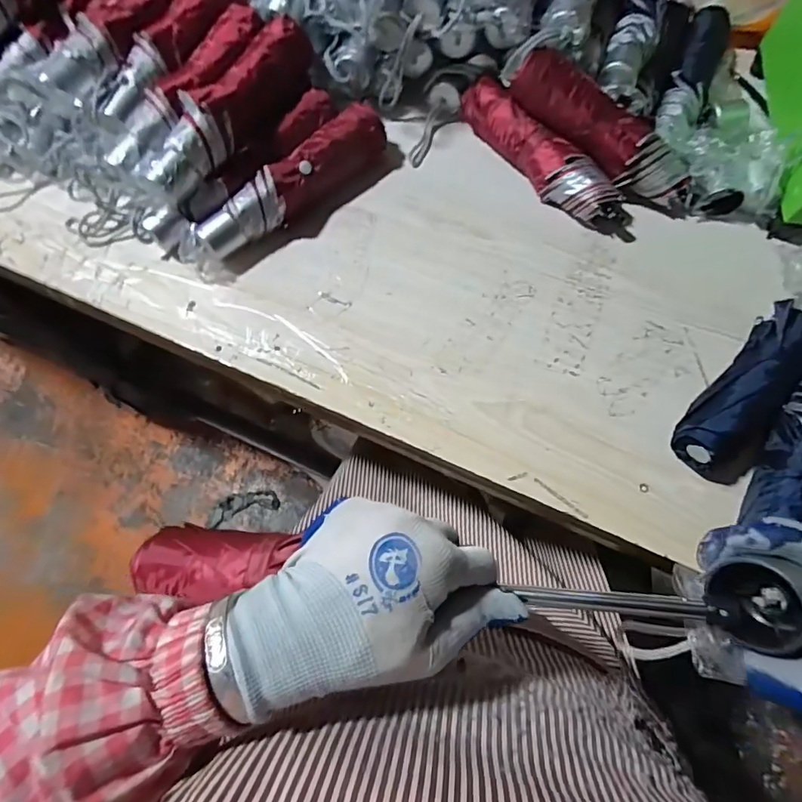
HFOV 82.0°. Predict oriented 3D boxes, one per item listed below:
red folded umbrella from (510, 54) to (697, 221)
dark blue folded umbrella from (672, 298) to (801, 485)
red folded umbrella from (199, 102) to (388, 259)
[{"bbox_3d":[0.220,-0.279,0.485,0.232,0.050,0.056,35,72,-7],"label":"red folded umbrella"},{"bbox_3d":[0.332,-0.026,0.420,0.069,0.053,0.222,40,74,13],"label":"dark blue folded umbrella"},{"bbox_3d":[-0.112,-0.232,0.499,0.238,0.055,0.048,-43,75,-15],"label":"red folded umbrella"}]

